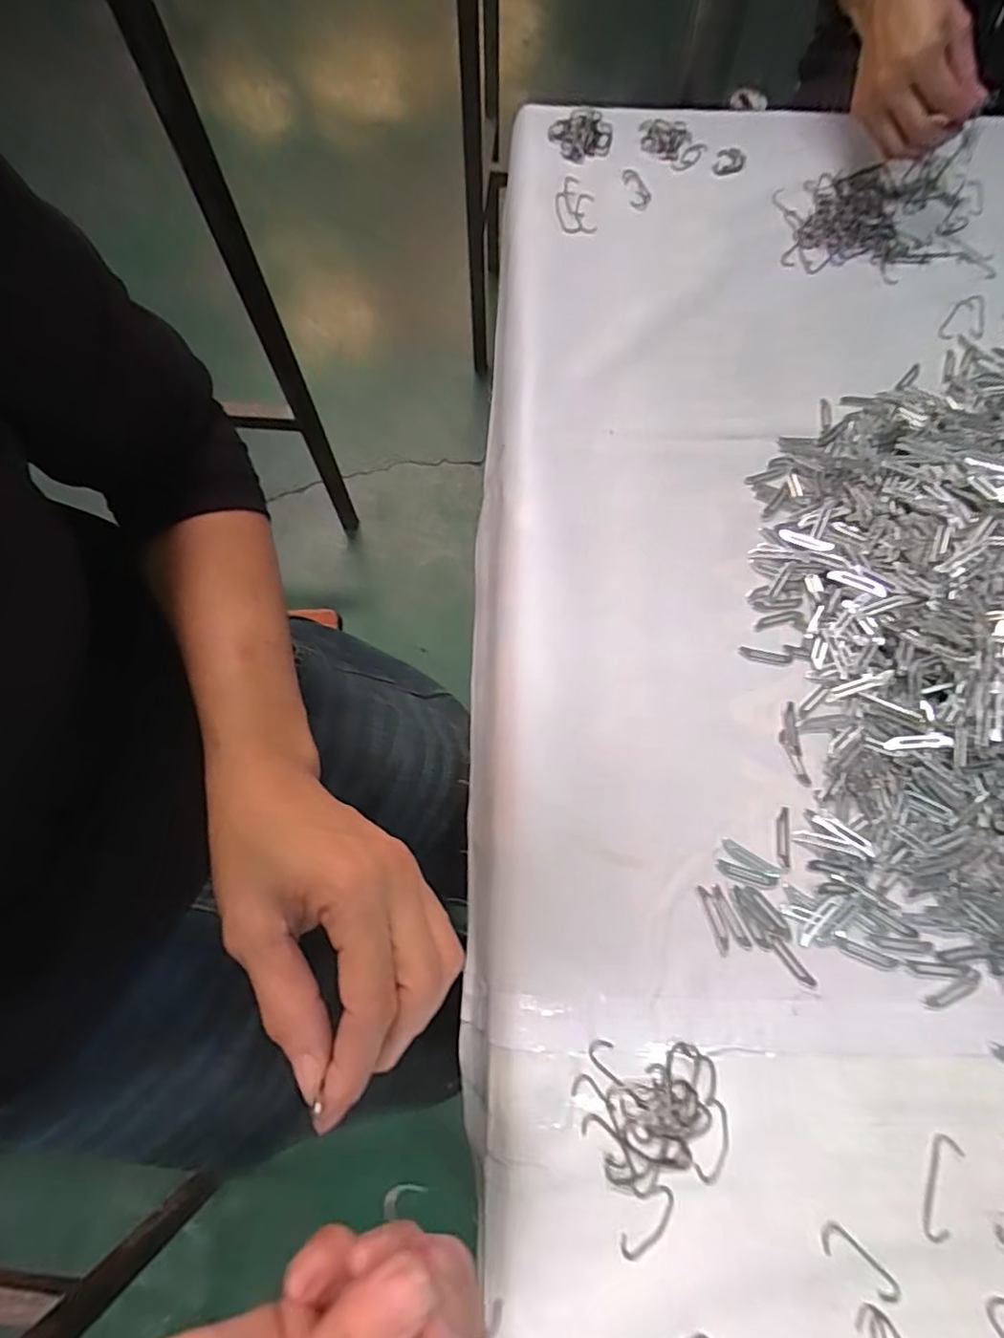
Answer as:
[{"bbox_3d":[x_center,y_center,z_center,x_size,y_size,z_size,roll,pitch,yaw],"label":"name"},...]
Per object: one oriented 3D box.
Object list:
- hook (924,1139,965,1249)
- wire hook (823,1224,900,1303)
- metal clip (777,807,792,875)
[{"bbox_3d":[0.204,0.241,0.270,0.013,0.004,0.042,25,73,10],"label":"hook"},{"bbox_3d":[0.162,0.268,0.263,0.038,0.004,0.013,34,75,12],"label":"wire hook"},{"bbox_3d":[0.157,0.094,0.324,0.007,0.004,0.035,8,70,3],"label":"metal clip"}]

